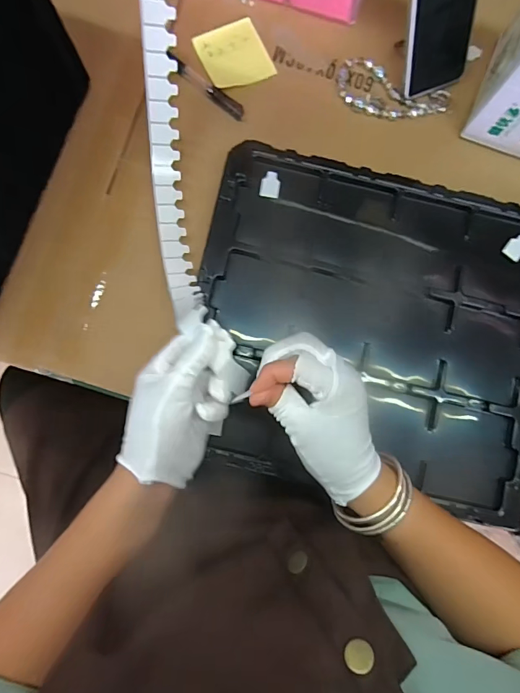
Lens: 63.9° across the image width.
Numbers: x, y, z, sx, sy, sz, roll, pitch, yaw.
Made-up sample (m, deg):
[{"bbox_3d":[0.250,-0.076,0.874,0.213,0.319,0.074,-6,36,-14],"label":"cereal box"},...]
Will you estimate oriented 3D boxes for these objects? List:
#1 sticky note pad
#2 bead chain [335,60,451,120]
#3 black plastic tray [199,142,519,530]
[{"bbox_3d":[-0.030,-0.342,0.490,0.076,0.004,0.076,-26,87,-8],"label":"sticky note pad"},{"bbox_3d":[0.155,-0.295,0.488,0.131,0.013,0.059,17,85,-1],"label":"bead chain"},{"bbox_3d":[0.117,-0.019,0.433,0.363,0.028,0.324,13,81,1],"label":"black plastic tray"}]

